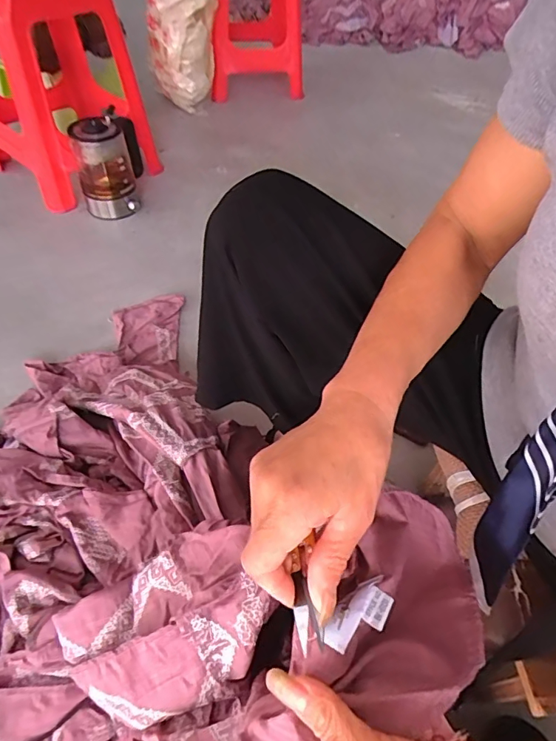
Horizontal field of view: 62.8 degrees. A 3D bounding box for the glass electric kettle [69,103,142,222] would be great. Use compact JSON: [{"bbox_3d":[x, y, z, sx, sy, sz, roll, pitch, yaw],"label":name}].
[{"bbox_3d":[-0.415,-0.506,1.128,0.149,0.201,0.153,-10,52,-11],"label":"glass electric kettle"}]

